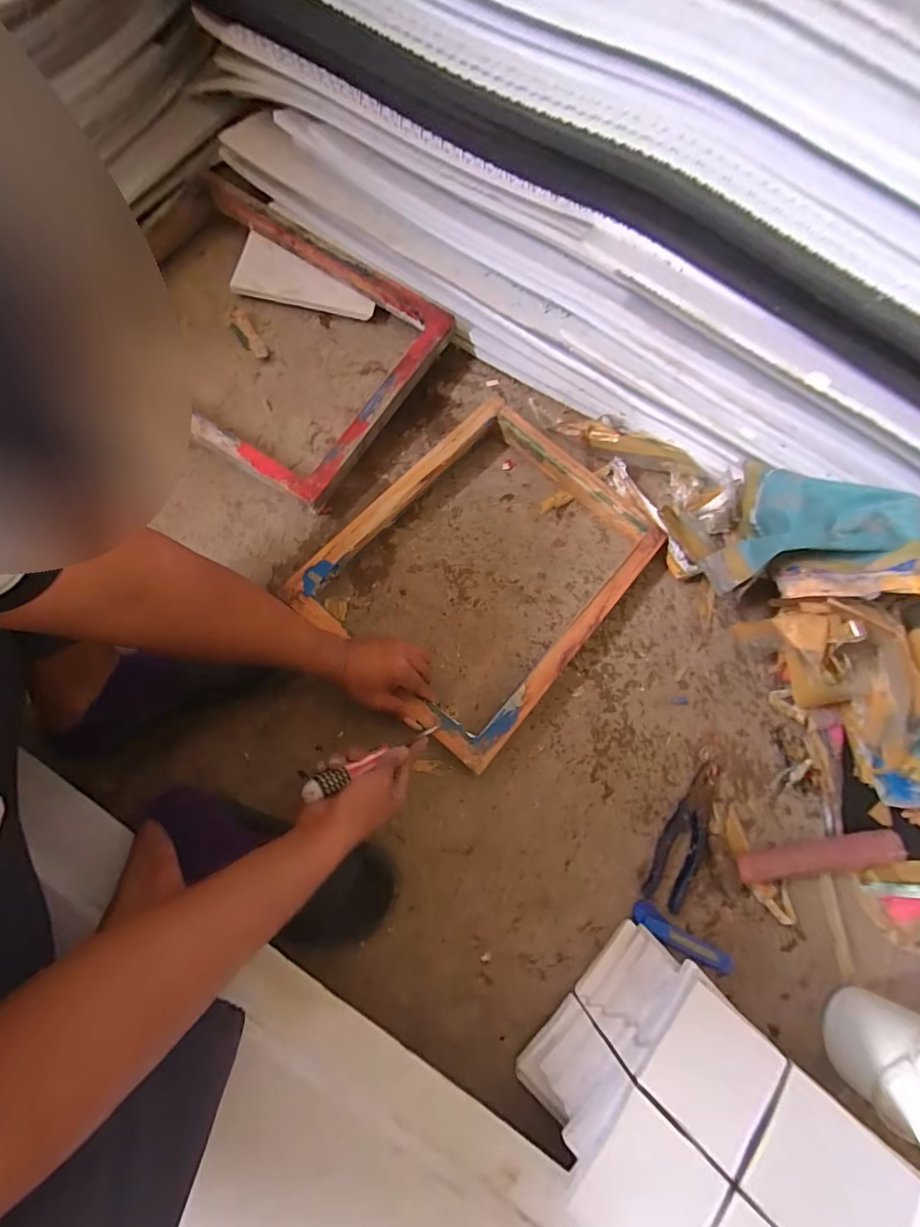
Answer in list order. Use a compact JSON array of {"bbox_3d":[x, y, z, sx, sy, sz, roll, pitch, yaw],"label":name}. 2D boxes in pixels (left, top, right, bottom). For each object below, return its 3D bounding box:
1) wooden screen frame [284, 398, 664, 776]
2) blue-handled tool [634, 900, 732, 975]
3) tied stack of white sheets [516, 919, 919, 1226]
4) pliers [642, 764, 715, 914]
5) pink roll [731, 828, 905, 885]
[{"bbox_3d":[0.040,-0.066,0.651,0.360,0.057,0.446,41,76,9],"label":"wooden screen frame"},{"bbox_3d":[0.281,0.412,0.573,0.138,0.012,0.028,33,73,4],"label":"blue-handled tool"},{"bbox_3d":[0.245,0.532,0.465,0.300,0.130,0.235,42,75,8],"label":"tied stack of white sheets"},{"bbox_3d":[0.290,0.286,0.590,0.047,0.011,0.180,27,73,2],"label":"pliers"},{"bbox_3d":[0.471,0.320,0.590,0.234,0.028,0.041,-4,74,-8],"label":"pink roll"}]

